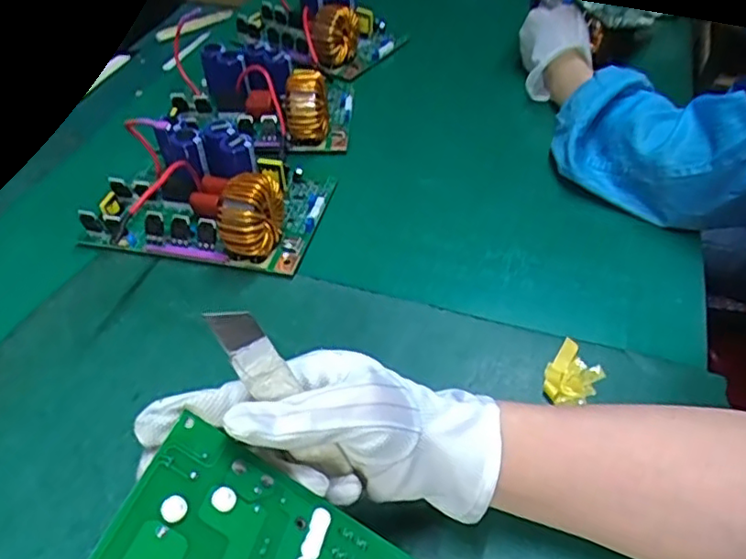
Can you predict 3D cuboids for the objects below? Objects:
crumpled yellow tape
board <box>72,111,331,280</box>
[{"bbox_3d":[0.139,0.066,0.432,0.033,0.009,0.046,27,52,26],"label":"crumpled yellow tape"},{"bbox_3d":[-0.142,-0.080,0.540,0.188,0.068,0.126,6,46,8],"label":"board"}]

